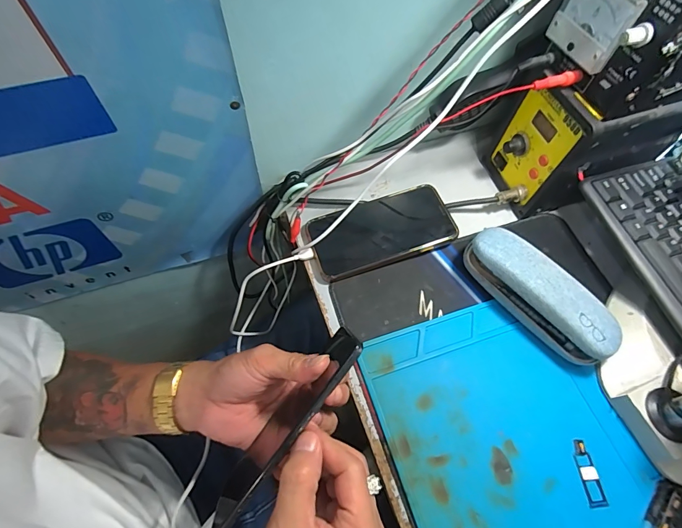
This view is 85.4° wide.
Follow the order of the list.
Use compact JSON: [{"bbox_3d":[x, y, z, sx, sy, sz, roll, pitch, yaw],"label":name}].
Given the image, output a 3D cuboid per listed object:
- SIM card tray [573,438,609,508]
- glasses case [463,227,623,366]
[{"bbox_3d":[0.213,0.179,0.317,0.016,0.004,0.051,-4,62,-2],"label":"SIM card tray"},{"bbox_3d":[0.197,0.027,0.370,0.062,0.052,0.154,-37,68,-18],"label":"glasses case"}]

